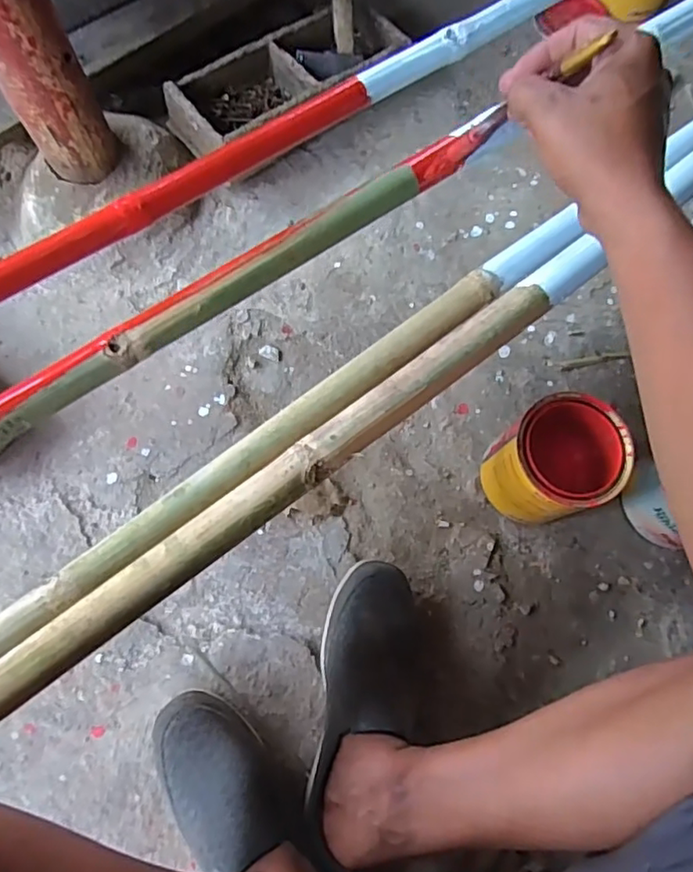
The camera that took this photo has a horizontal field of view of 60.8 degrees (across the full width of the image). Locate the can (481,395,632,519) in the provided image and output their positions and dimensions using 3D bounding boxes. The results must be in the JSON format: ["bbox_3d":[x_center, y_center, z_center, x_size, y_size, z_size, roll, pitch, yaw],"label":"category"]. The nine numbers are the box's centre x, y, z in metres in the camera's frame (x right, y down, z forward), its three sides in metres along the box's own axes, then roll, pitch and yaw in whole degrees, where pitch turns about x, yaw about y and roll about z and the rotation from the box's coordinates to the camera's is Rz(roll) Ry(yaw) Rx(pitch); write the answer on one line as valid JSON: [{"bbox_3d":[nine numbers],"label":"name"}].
[{"bbox_3d":[0.208,0.031,0.612,0.107,0.130,0.109,0,75,-2],"label":"can"}]

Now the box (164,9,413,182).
[{"bbox_3d":[-0.068,-0.446,0.744,0.314,0.072,0.124,-40,81,-10],"label":"box"}]

